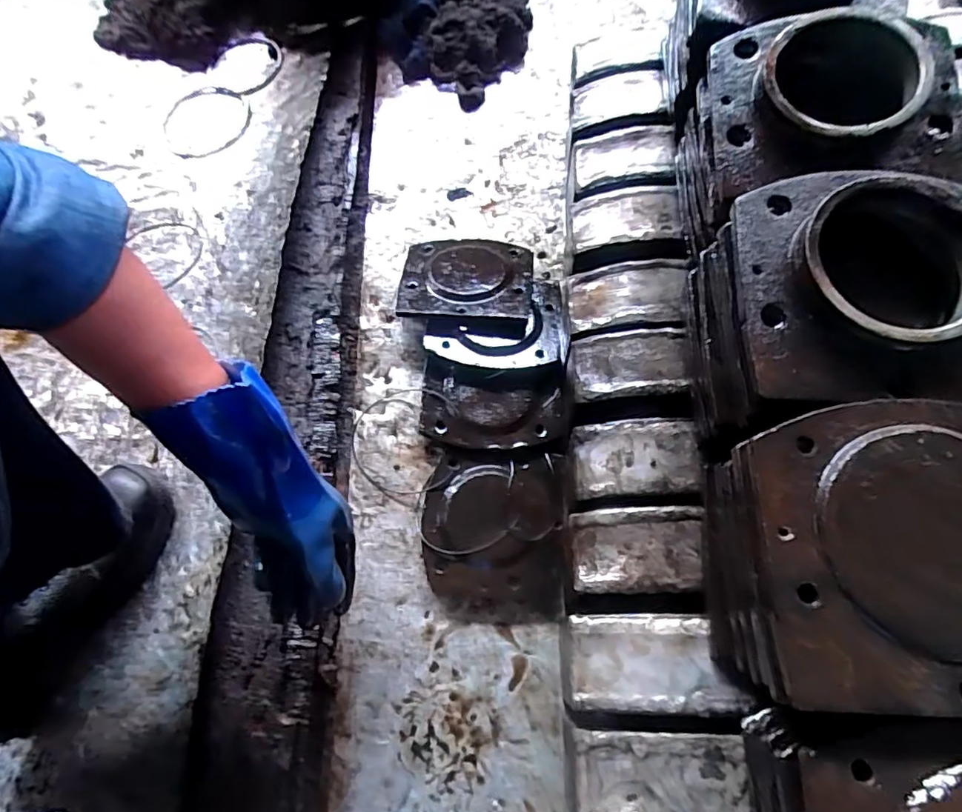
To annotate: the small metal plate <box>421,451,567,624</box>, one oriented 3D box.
[{"bbox_3d":[0.014,0.133,0.576,0.144,0.022,0.167,2,73,1],"label":"small metal plate"}]

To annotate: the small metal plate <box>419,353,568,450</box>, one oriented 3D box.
[{"bbox_3d":[0.014,-0.002,0.618,0.159,0.019,0.100,3,67,6],"label":"small metal plate"}]

